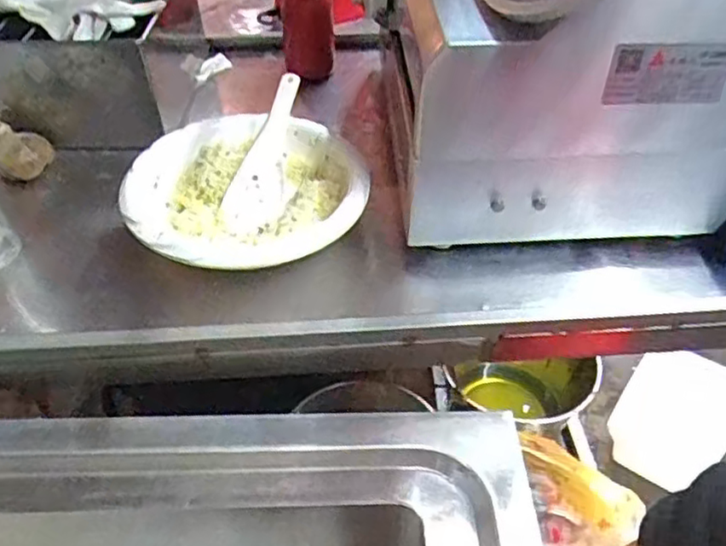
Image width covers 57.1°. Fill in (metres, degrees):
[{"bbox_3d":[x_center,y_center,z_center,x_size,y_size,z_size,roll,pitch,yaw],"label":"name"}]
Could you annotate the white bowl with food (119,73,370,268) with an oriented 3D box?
[{"bbox_3d":[-0.120,-0.084,0.688,0.239,0.049,0.244,0,44,0],"label":"white bowl with food"}]

